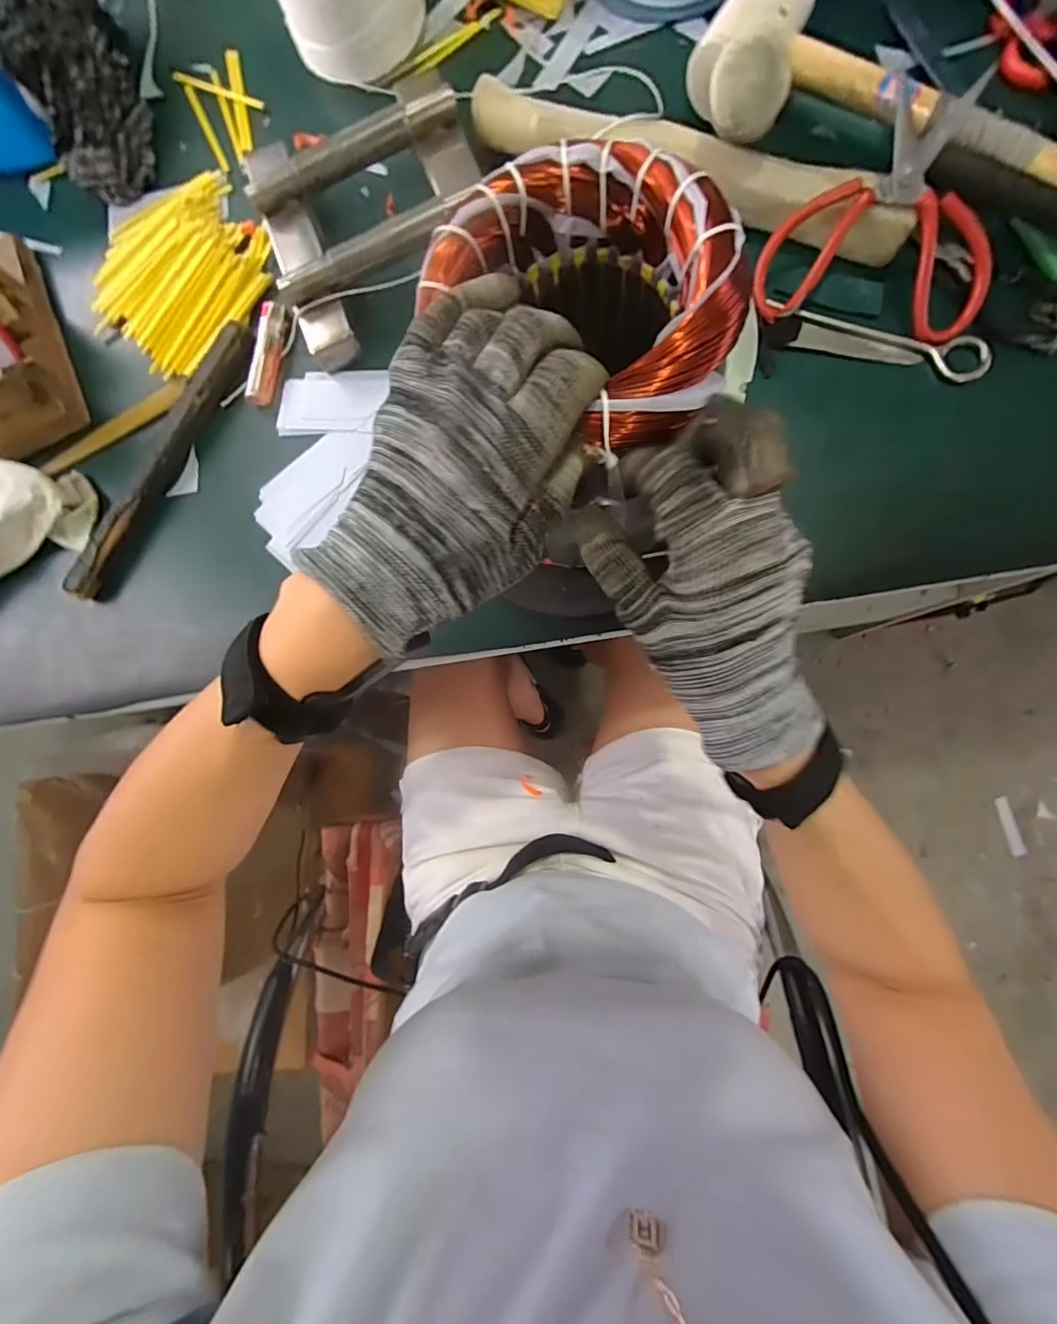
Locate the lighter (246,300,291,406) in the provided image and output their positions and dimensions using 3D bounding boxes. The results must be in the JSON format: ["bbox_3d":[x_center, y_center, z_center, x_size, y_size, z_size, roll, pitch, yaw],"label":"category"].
[{"bbox_3d":[-0.218,-0.263,0.425,0.026,0.012,0.091,2,84,8],"label":"lighter"}]

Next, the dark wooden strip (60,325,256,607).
[{"bbox_3d":[-0.309,-0.168,0.418,0.029,0.012,0.257,30,88,10],"label":"dark wooden strip"}]

